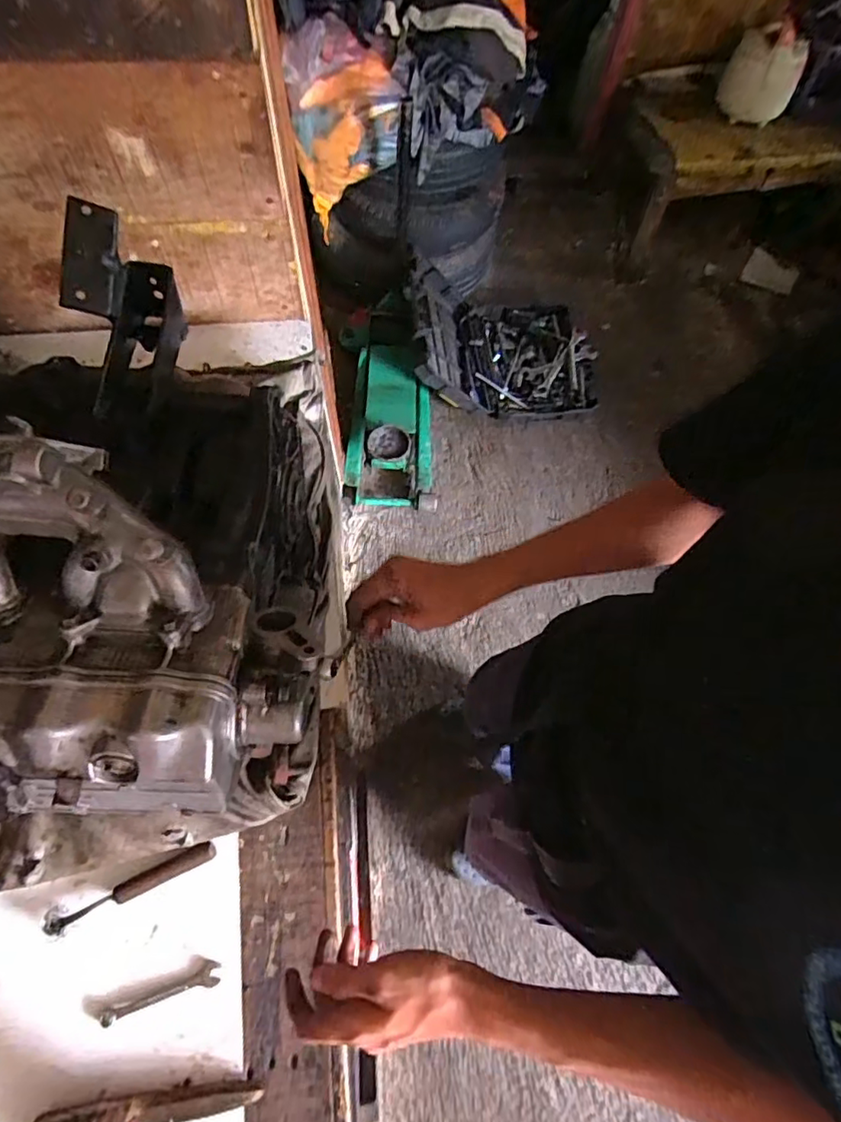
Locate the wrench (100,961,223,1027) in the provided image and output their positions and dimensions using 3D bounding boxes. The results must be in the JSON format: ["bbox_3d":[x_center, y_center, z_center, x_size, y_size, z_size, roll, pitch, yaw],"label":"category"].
[{"bbox_3d":[-0.268,0.444,0.588,0.118,0.004,0.023,-16,68,-8],"label":"wrench"}]

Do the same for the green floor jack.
[{"bbox_3d":[-0.095,-0.468,1.650,0.247,0.217,0.639,-2,67,-3],"label":"green floor jack"}]

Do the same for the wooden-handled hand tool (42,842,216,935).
[{"bbox_3d":[-0.310,0.350,0.615,0.174,0.016,0.024,-21,69,-10],"label":"wooden-handled hand tool"}]

